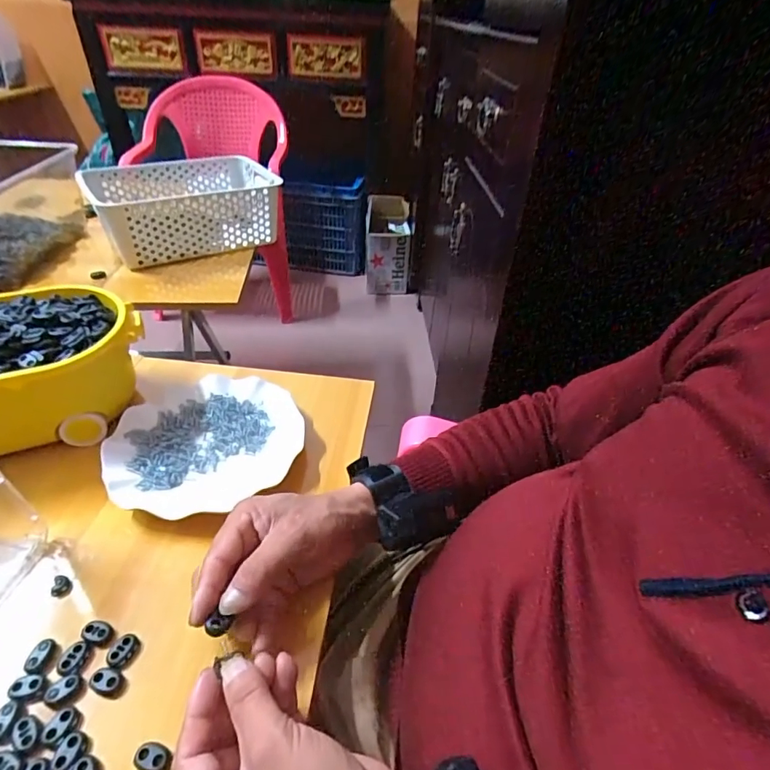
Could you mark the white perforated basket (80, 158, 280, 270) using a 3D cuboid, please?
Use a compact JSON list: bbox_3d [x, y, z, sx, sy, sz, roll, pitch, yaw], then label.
[{"bbox_3d":[-0.355,-0.328,0.871,0.321,0.108,0.205,-22,45,-27],"label":"white perforated basket"}]

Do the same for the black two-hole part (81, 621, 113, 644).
[{"bbox_3d":[-0.206,0.176,0.339,0.022,0.004,0.015,12,40,11],"label":"black two-hole part"}]

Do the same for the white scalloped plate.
[{"bbox_3d":[-0.182,0.055,0.482,0.184,0.028,0.156,-24,46,-29],"label":"white scalloped plate"}]

